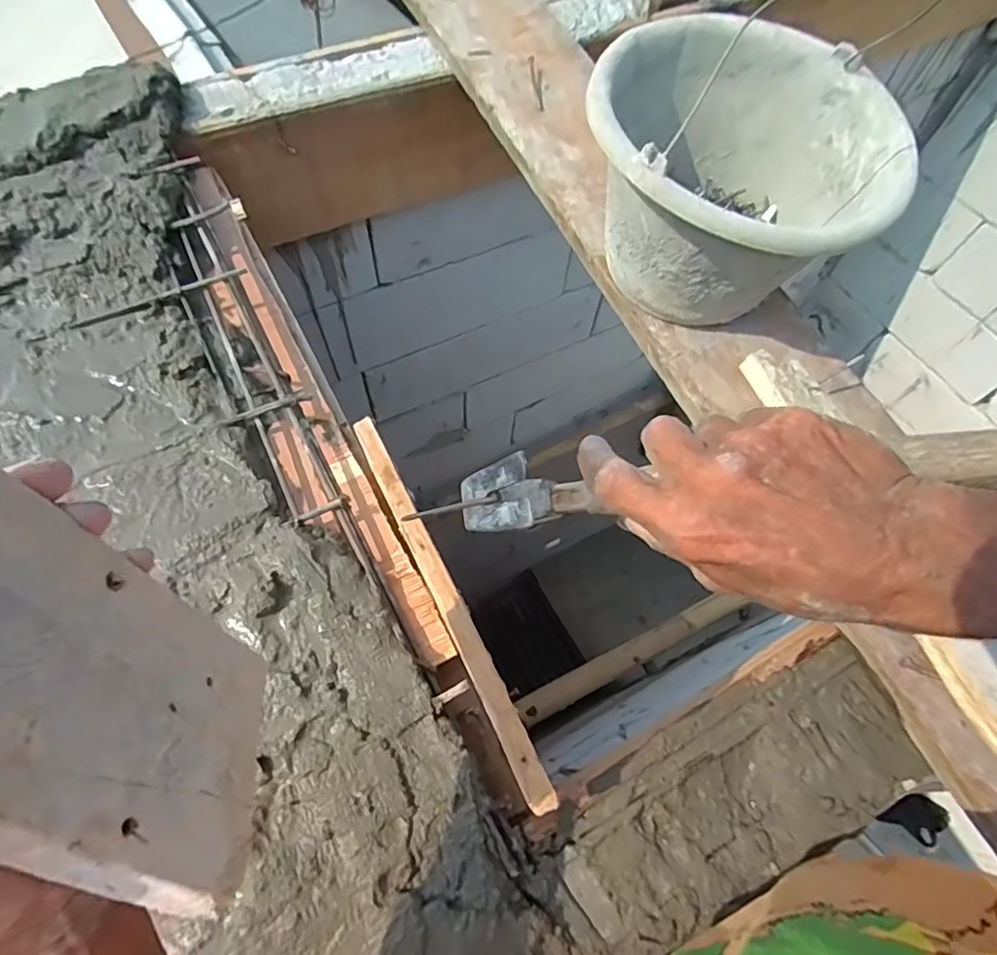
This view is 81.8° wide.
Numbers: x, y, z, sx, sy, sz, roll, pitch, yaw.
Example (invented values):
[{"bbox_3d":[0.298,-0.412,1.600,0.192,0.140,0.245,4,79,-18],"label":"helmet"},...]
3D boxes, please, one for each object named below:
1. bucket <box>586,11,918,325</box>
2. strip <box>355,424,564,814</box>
[{"bbox_3d":[0.194,-0.249,0.517,0.235,0.164,0.254,1,64,-2],"label":"bucket"},{"bbox_3d":[-0.040,0.080,0.409,0.019,0.010,0.303,-24,68,-14],"label":"strip"}]

